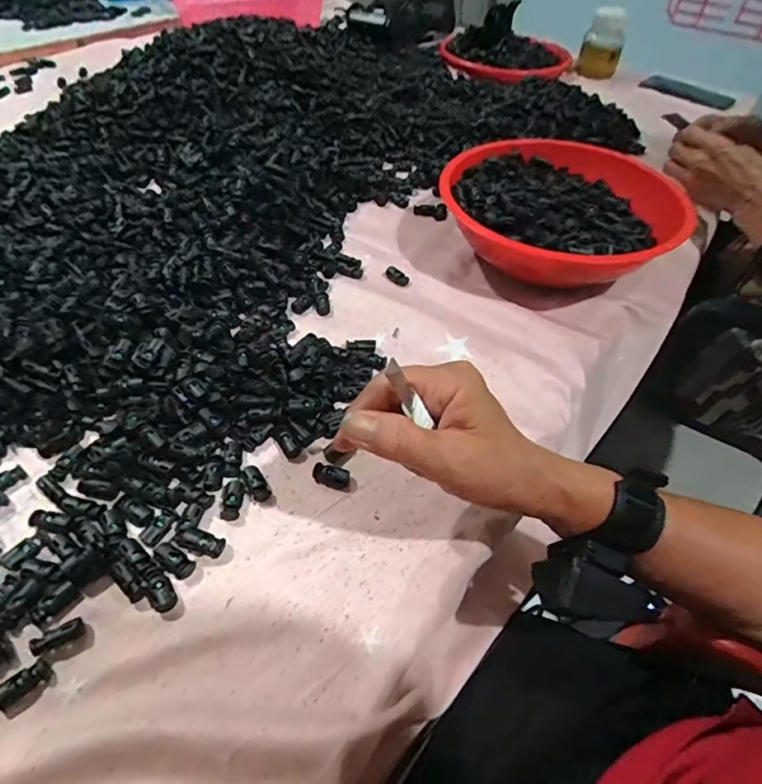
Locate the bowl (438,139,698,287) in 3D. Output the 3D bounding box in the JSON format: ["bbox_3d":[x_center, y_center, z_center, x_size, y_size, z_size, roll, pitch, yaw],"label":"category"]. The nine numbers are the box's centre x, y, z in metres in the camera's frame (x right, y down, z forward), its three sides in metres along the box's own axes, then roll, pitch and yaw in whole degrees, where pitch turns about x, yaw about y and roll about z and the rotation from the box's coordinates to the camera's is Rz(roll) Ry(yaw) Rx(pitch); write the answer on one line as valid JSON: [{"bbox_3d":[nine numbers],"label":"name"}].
[{"bbox_3d":[0.192,-0.184,0.556,0.240,0.081,0.228,1,49,-2],"label":"bowl"}]

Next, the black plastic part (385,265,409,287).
[{"bbox_3d":[0.018,-0.125,0.542,0.030,0.005,0.017,35,56,23],"label":"black plastic part"}]

